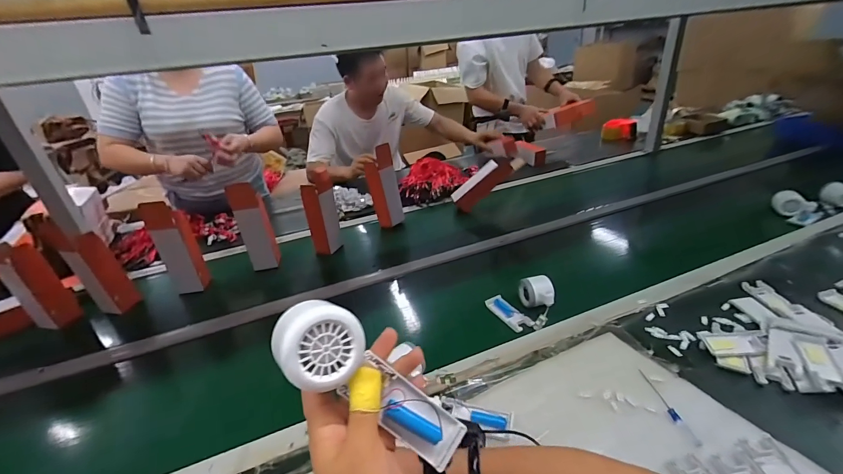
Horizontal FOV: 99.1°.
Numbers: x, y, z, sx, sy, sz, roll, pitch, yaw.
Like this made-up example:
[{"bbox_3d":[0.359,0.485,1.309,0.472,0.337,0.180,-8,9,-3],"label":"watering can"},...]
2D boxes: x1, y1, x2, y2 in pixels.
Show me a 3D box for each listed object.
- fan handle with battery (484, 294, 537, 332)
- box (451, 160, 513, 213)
[{"bbox_3d":[0.173,0.149,0.713,0.042,0.016,0.101,-18,31,-22],"label":"fan handle with battery"},{"bbox_3d":[0.196,-0.168,1.149,0.206,0.074,0.044,-40,26,13],"label":"box"}]

